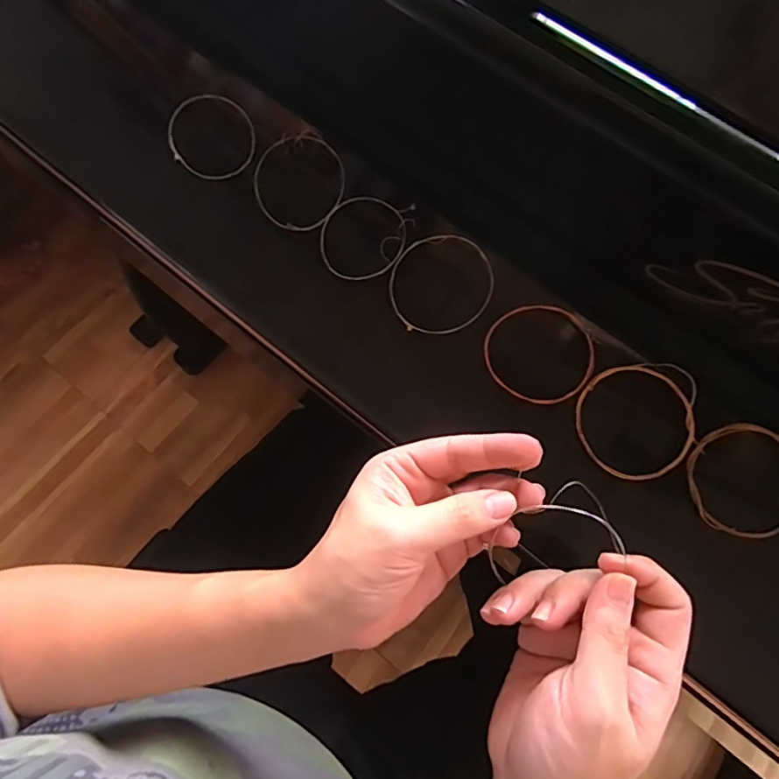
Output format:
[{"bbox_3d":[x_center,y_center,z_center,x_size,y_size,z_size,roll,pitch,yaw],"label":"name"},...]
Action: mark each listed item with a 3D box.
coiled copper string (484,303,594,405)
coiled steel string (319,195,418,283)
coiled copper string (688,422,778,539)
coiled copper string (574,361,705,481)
[{"bbox_3d":[0.104,-0.026,0.362,0.074,0.007,0.070,-1,78,5],"label":"coiled copper string"},{"bbox_3d":[-0.017,-0.111,0.384,0.064,0.007,0.065,0,84,-3],"label":"coiled steel string"},{"bbox_3d":[0.231,0.058,0.336,0.072,0.014,0.072,1,71,-2],"label":"coiled copper string"},{"bbox_3d":[0.163,0.019,0.343,0.074,0.024,0.077,-5,71,-4],"label":"coiled copper string"}]

